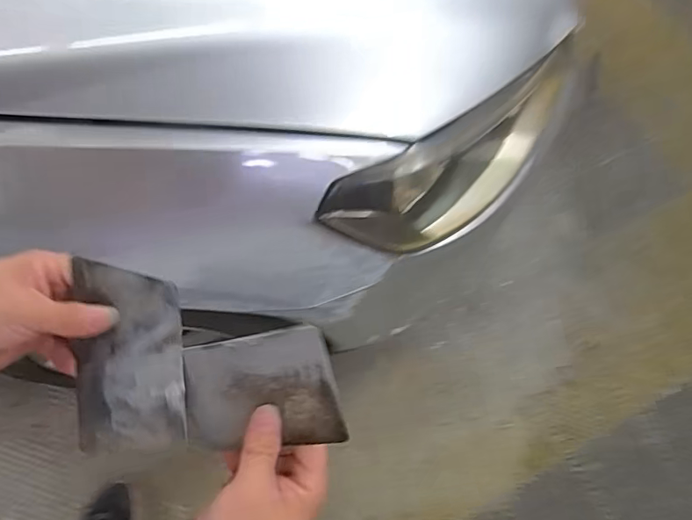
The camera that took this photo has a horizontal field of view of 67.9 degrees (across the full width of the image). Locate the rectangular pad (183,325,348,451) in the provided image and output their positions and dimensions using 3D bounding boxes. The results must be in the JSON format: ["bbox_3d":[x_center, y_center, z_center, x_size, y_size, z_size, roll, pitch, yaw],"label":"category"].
[{"bbox_3d":[-0.058,0.085,0.328,0.115,0.006,0.072,-13,94,24],"label":"rectangular pad"}]

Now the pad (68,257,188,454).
[{"bbox_3d":[-0.149,0.067,0.352,0.076,0.007,0.126,-2,89,4],"label":"pad"}]

